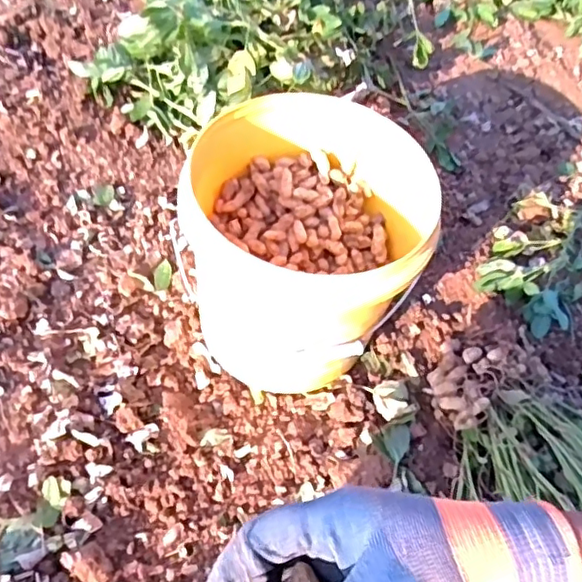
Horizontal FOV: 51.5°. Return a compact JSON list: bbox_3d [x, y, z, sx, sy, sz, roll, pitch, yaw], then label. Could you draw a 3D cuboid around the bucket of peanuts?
[{"bbox_3d":[0.015,-0.051,0.706,0.251,0.242,0.250,2,58,-4],"label":"bucket of peanuts"}]

